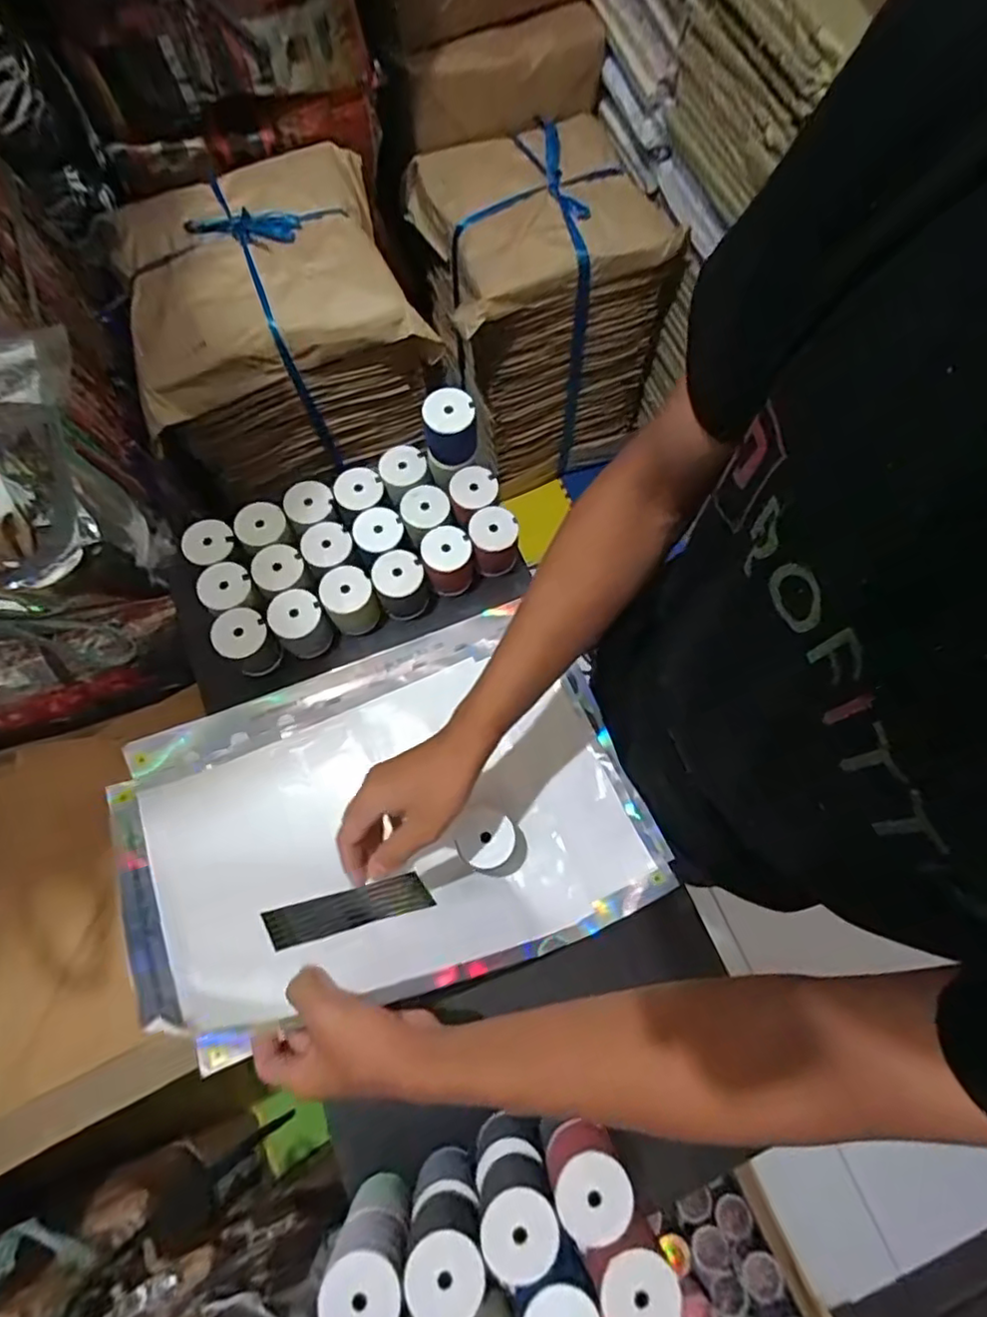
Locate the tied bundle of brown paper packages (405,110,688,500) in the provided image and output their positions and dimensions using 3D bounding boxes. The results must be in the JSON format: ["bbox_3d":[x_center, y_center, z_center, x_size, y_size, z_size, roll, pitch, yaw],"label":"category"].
[{"bbox_3d":[0.082,-0.723,1.359,0.403,0.569,0.367,-22,73,-7],"label":"tied bundle of brown paper packages"}]

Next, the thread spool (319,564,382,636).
[{"bbox_3d":[-0.156,-0.061,0.690,0.054,0.057,0.061,-23,74,-8],"label":"thread spool"}]

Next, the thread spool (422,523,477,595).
[{"bbox_3d":[-0.052,-0.112,0.709,0.054,0.060,0.056,0,72,0],"label":"thread spool"}]

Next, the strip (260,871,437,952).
[{"bbox_3d":[-0.128,0.224,0.560,0.143,0.005,0.046,-5,27,-31],"label":"strip"}]

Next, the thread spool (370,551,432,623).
[{"bbox_3d":[-0.102,-0.082,0.695,0.056,0.058,0.059,-22,73,-7],"label":"thread spool"}]

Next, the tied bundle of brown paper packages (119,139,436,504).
[{"bbox_3d":[-0.332,-0.523,0.954,0.381,0.263,0.401,-22,73,-7],"label":"tied bundle of brown paper packages"}]

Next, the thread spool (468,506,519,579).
[{"bbox_3d":[0.000,-0.134,0.719,0.053,0.059,0.058,0,72,0],"label":"thread spool"}]

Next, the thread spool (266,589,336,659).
[{"bbox_3d":[-0.210,-0.038,0.683,0.056,0.058,0.056,0,72,0],"label":"thread spool"}]

